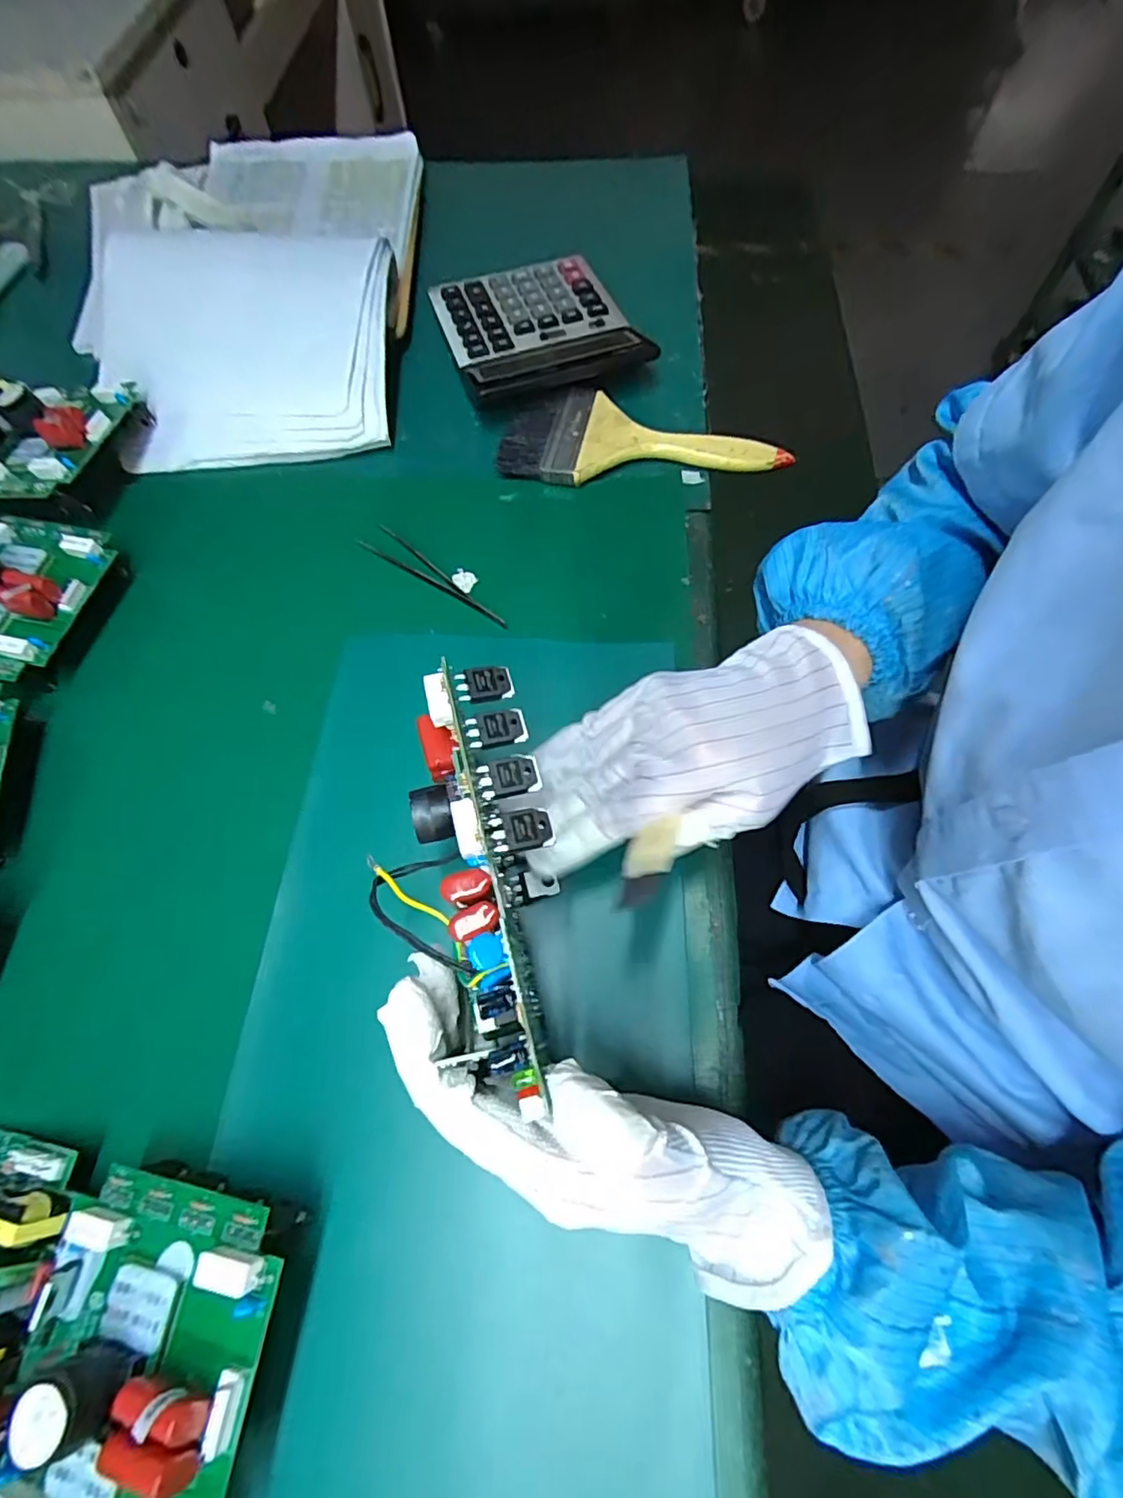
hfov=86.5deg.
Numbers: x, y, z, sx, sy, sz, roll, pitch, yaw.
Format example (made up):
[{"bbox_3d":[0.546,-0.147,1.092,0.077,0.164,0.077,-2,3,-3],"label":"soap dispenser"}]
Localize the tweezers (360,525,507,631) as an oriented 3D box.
[{"bbox_3d":[-0.085,-0.119,0.411,0.124,0.010,0.019,33,71,15],"label":"tweezers"}]

